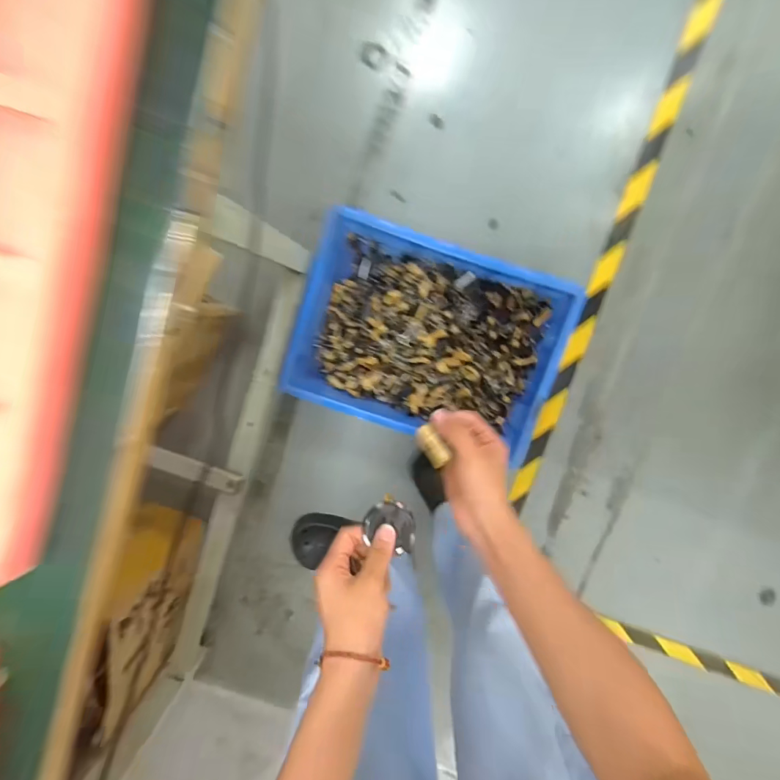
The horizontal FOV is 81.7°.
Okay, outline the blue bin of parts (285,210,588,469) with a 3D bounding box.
[{"bbox_3d":[0.081,-0.100,0.903,0.493,0.160,0.360,16,100,1],"label":"blue bin of parts"}]

